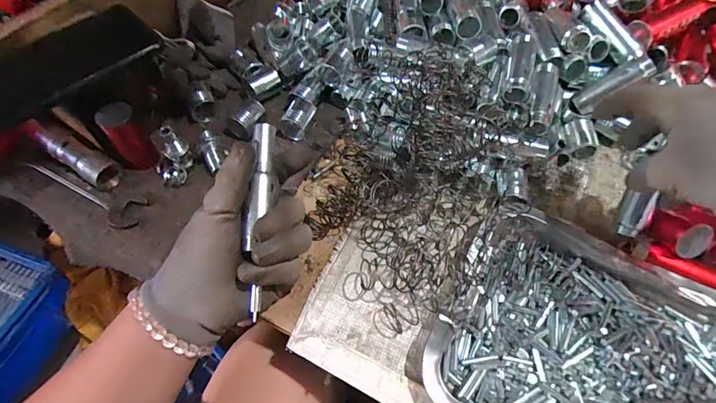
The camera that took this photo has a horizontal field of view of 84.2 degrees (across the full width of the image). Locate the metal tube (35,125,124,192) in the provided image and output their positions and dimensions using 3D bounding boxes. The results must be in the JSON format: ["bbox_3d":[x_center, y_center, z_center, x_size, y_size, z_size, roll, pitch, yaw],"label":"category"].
[{"bbox_3d":[-0.265,-0.042,0.375,0.087,0.028,0.027,29,63,15],"label":"metal tube"}]

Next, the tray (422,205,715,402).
[{"bbox_3d":[0.187,0.119,0.283,0.247,0.028,0.182,28,63,14],"label":"tray"}]

